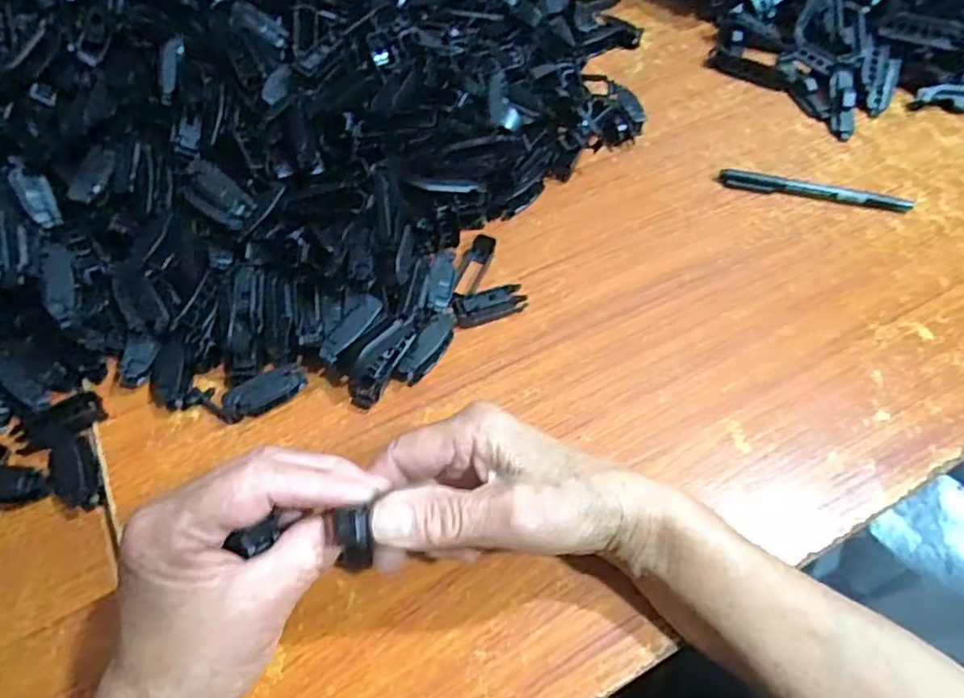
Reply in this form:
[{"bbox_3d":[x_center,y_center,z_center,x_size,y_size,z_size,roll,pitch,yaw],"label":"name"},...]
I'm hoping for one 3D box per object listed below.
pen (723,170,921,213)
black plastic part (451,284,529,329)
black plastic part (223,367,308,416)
[{"bbox_3d":[0.250,-0.119,0.461,0.137,0.009,0.009,10,59,7],"label":"pen"},{"bbox_3d":[0.005,-0.030,0.403,0.048,0.010,0.022,-14,59,-8],"label":"black plastic part"},{"bbox_3d":[-0.128,0.025,0.367,0.047,0.017,0.014,-28,62,-16],"label":"black plastic part"}]

